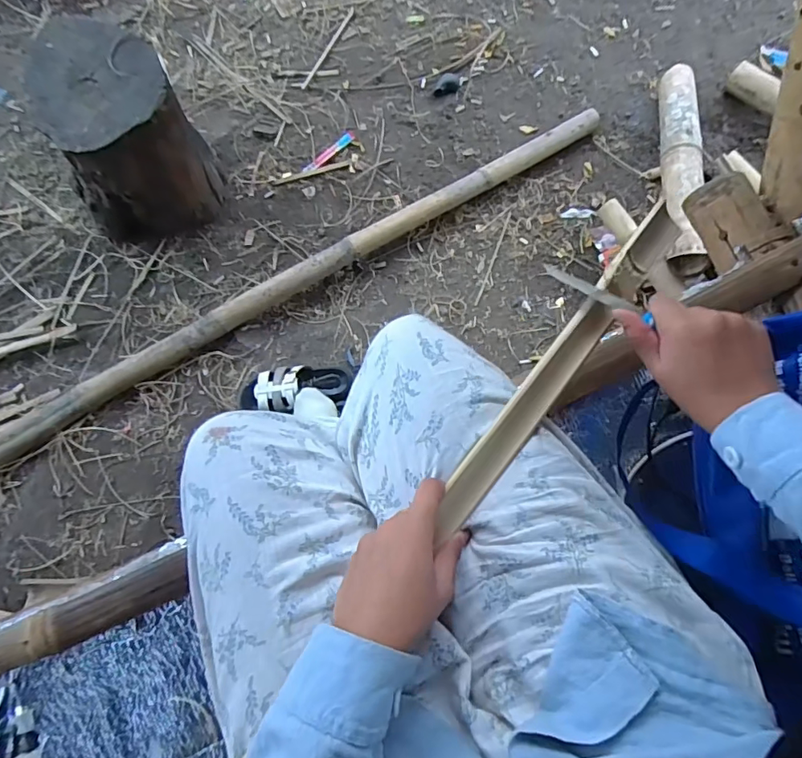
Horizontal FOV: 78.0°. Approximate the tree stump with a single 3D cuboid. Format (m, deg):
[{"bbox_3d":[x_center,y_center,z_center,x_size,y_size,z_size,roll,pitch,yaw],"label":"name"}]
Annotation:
[{"bbox_3d":[-0.599,-0.518,1.100,0.297,0.371,0.258,-19,80,-1],"label":"tree stump"}]

